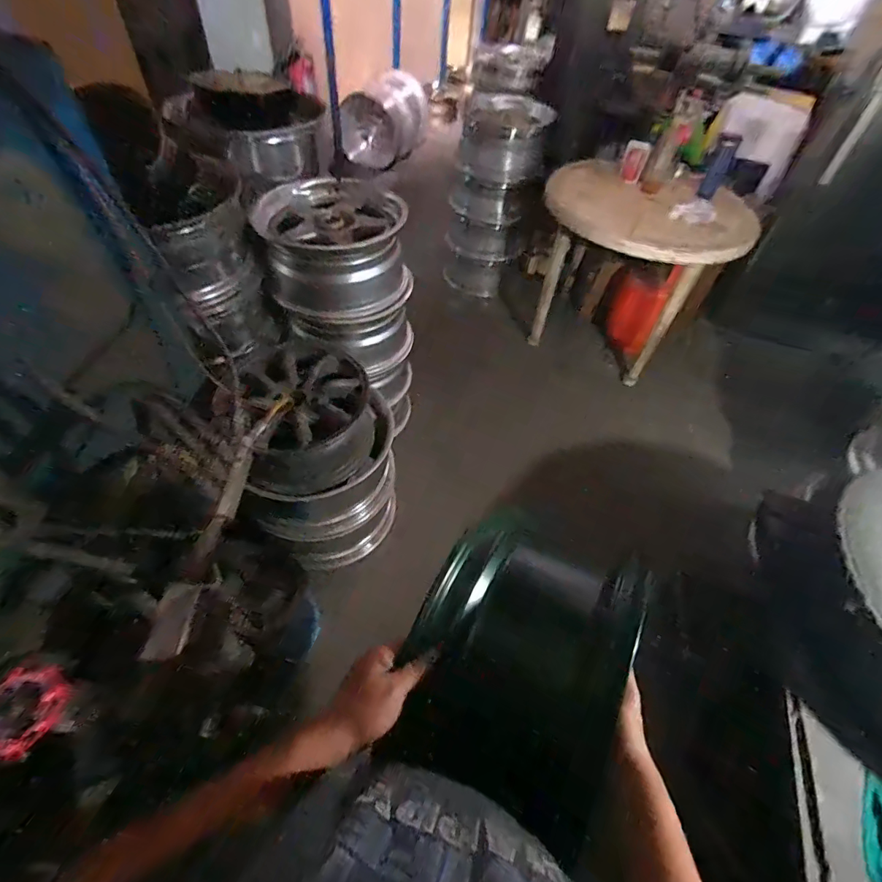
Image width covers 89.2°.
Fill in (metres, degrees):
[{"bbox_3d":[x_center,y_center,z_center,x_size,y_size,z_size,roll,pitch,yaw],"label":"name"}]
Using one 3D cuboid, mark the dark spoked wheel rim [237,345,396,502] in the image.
[{"bbox_3d":[-0.326,-0.048,1.269,0.381,0.255,0.404,-12,55,-13],"label":"dark spoked wheel rim"}]

